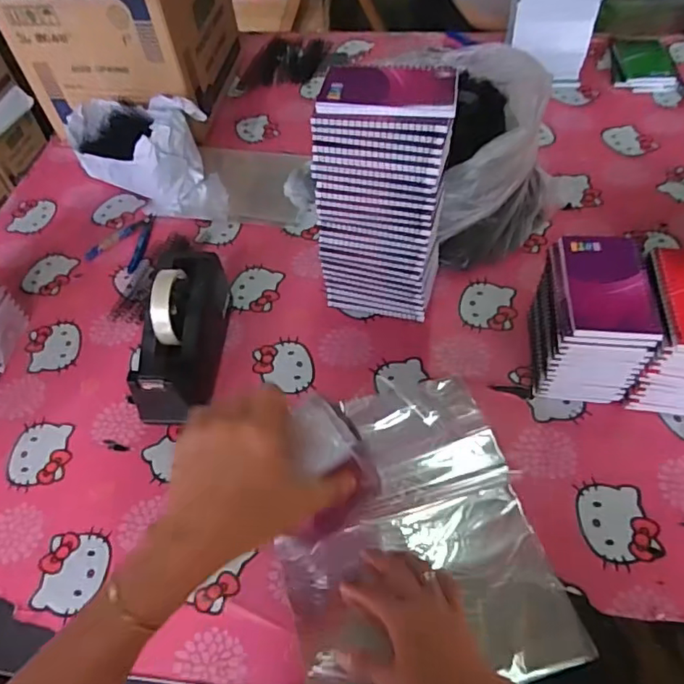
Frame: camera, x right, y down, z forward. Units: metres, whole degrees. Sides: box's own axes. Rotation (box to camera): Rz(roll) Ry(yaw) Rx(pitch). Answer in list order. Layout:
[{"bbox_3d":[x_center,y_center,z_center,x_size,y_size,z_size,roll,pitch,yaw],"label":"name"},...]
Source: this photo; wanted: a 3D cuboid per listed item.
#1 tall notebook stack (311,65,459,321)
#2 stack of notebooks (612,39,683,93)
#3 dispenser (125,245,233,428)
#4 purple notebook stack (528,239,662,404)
[{"bbox_3d":[0.048,-0.157,0.655,0.137,0.288,0.092,12,55,12],"label":"tall notebook stack"},{"bbox_3d":[0.554,-0.513,1.023,0.106,0.028,0.163,6,54,8],"label":"stack of notebooks"},{"bbox_3d":[-0.190,-0.017,0.667,0.075,0.112,0.223,0,53,4],"label":"dispenser"},{"bbox_3d":[0.270,-0.022,0.610,0.091,0.144,0.128,3,53,6],"label":"purple notebook stack"}]

